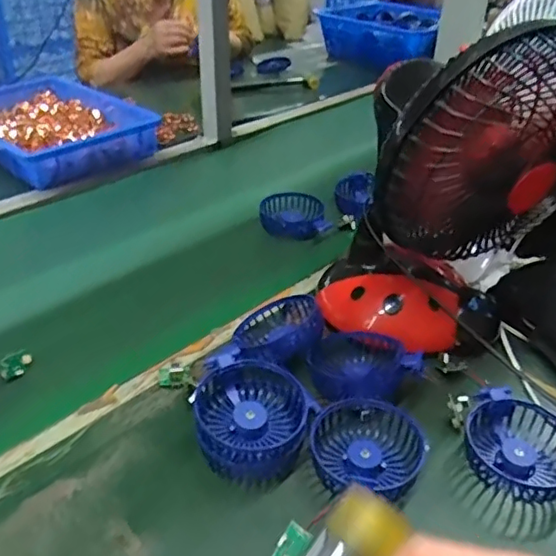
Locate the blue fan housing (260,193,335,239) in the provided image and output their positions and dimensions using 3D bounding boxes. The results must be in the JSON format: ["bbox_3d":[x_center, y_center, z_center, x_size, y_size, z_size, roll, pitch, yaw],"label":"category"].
[{"bbox_3d":[0.034,-0.088,0.830,0.098,0.050,0.075,13,35,16],"label":"blue fan housing"}]

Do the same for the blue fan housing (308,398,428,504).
[{"bbox_3d":[0.074,0.136,0.490,0.091,0.034,0.083,10,34,13],"label":"blue fan housing"}]

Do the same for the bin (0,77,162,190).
[{"bbox_3d":[-0.399,-0.262,1.036,0.261,0.069,0.353,-23,41,-32],"label":"bin"}]

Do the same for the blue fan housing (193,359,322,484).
[{"bbox_3d":[-0.023,0.117,0.494,0.094,0.035,0.095,27,62,0],"label":"blue fan housing"}]

